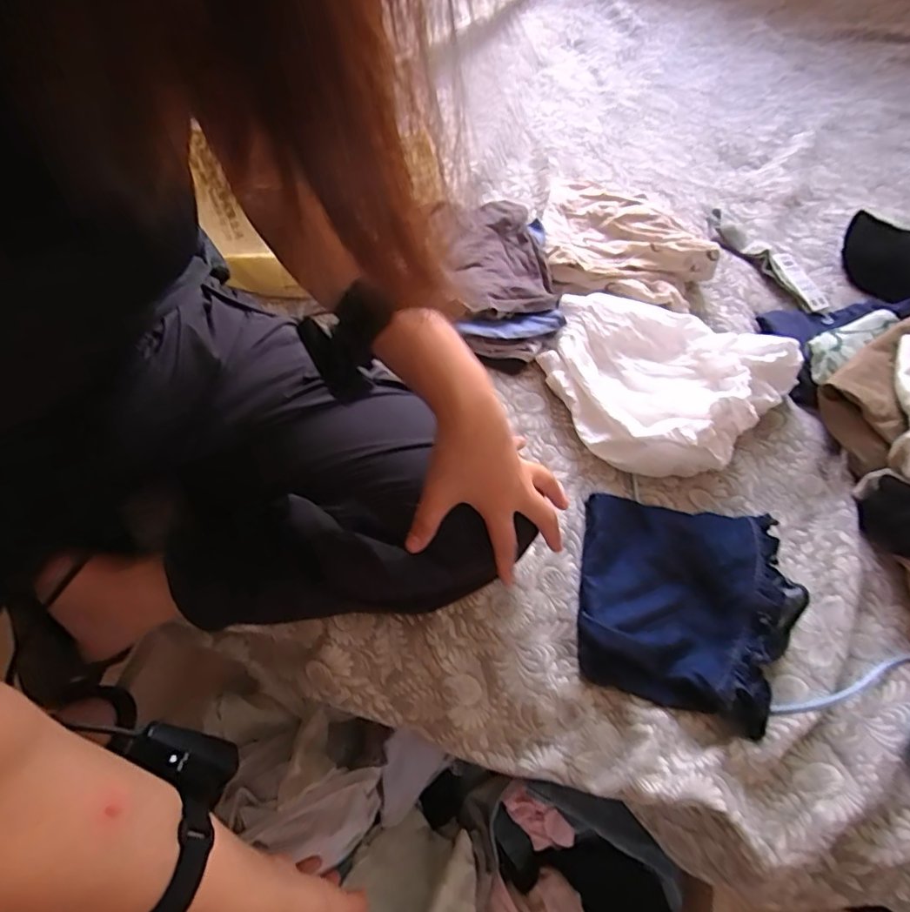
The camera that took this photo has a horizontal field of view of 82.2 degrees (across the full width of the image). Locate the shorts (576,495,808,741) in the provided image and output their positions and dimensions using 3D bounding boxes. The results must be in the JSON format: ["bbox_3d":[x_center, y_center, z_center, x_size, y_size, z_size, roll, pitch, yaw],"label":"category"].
[{"bbox_3d":[0.225,0.139,0.500,0.204,0.041,0.200,10,61,2],"label":"shorts"}]

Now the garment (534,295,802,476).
[{"bbox_3d":[0.236,-0.109,0.606,0.252,0.051,0.258,2,61,-3],"label":"garment"}]

